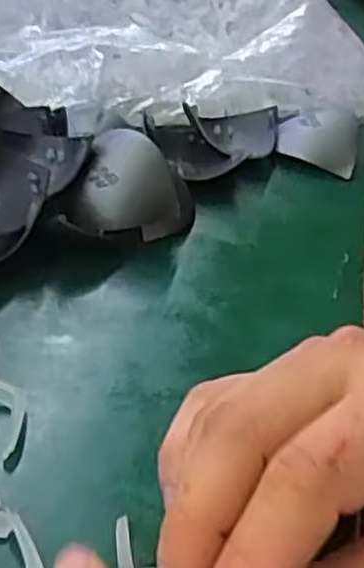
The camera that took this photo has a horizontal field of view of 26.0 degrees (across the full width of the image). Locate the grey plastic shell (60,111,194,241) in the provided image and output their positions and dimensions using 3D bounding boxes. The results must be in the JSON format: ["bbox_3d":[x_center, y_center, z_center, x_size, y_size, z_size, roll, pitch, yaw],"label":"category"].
[{"bbox_3d":[-0.028,-0.052,0.416,0.071,0.051,0.046,-6,39,-16],"label":"grey plastic shell"}]

